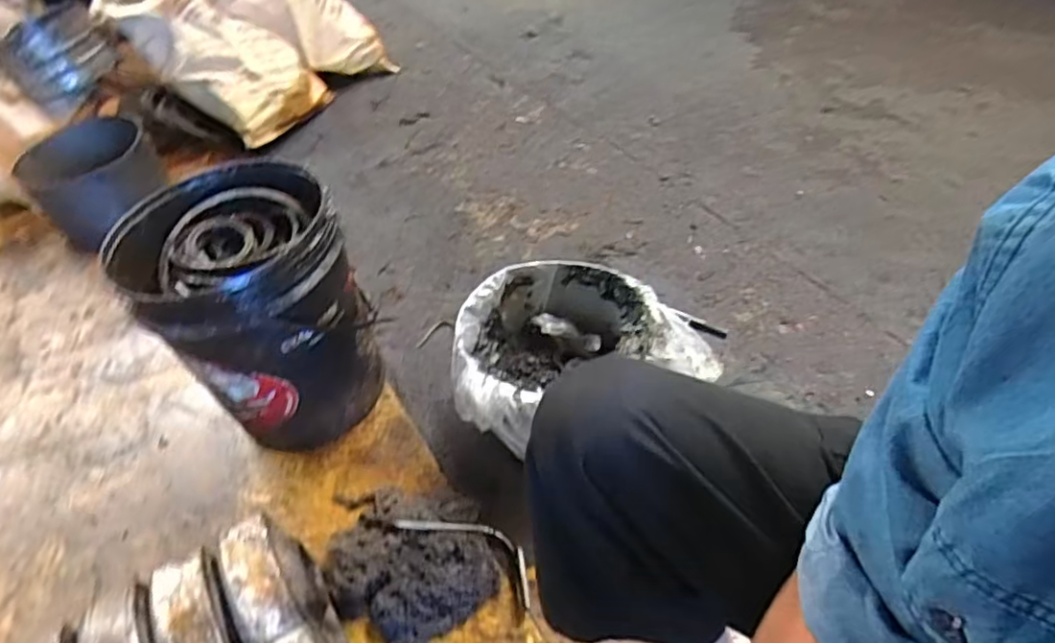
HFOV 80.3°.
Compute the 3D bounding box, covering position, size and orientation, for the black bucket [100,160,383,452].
[{"bbox_3d":[-0.425,-0.004,1.032,0.281,0.384,0.304,-4,47,5],"label":"black bucket"}]

